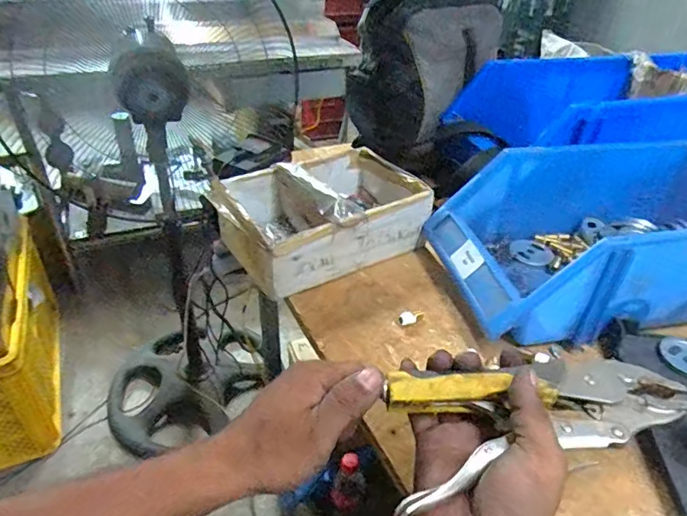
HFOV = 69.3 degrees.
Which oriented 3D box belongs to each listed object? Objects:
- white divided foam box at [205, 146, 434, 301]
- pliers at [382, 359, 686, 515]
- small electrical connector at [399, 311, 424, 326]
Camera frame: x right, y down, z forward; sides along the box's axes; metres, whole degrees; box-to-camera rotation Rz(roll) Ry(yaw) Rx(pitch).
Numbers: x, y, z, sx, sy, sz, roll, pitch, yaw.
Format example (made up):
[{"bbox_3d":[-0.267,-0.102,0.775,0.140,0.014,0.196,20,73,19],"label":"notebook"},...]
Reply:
[{"bbox_3d":[-0.029,-0.060,0.598,0.230,0.086,0.165,-20,42,-28],"label":"white divided foam box"},{"bbox_3d":[0.125,0.101,0.309,0.199,0.017,0.081,-4,37,-9],"label":"pliers"},{"bbox_3d":[0.071,0.060,0.503,0.029,0.010,0.011,-15,40,-22],"label":"small electrical connector"}]

